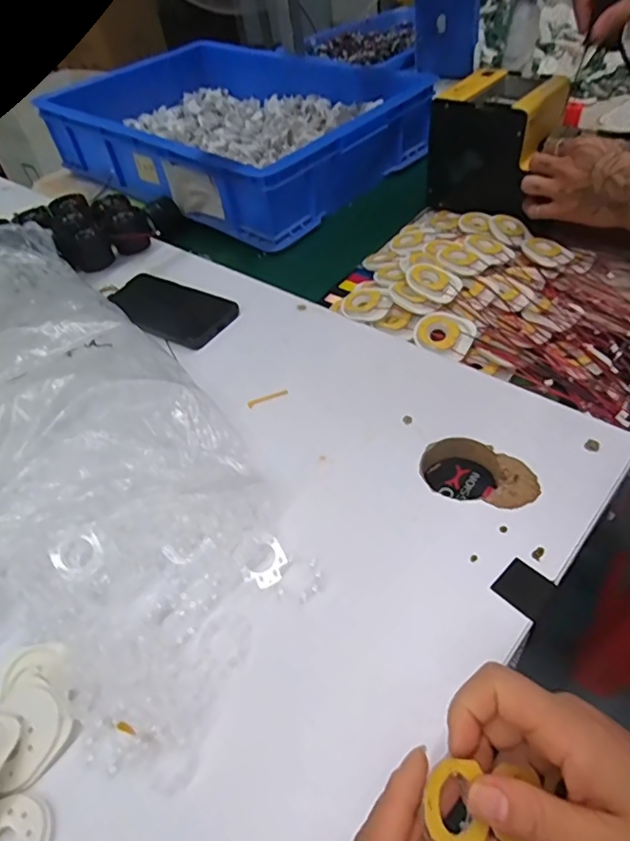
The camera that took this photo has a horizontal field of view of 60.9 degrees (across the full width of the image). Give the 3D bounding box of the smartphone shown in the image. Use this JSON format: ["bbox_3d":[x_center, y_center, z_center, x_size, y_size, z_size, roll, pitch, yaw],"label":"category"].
[{"bbox_3d":[-0.168,-0.129,0.611,0.159,0.012,0.082,27,55,23],"label":"smartphone"}]

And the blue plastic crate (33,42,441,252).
[{"bbox_3d":[-0.142,-0.516,0.946,0.576,0.128,0.409,28,57,32],"label":"blue plastic crate"}]

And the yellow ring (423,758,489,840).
[{"bbox_3d":[0.061,0.167,0.233,0.031,0.005,0.033,14,62,-28],"label":"yellow ring"}]

